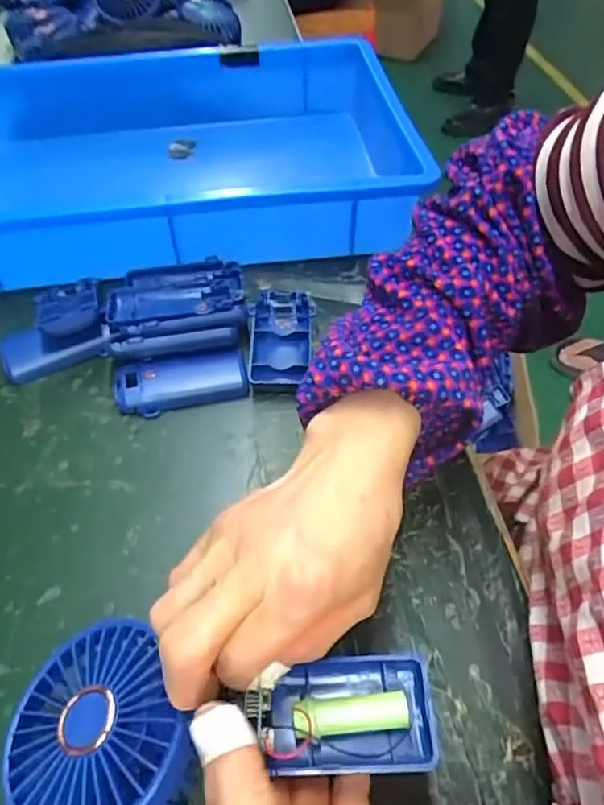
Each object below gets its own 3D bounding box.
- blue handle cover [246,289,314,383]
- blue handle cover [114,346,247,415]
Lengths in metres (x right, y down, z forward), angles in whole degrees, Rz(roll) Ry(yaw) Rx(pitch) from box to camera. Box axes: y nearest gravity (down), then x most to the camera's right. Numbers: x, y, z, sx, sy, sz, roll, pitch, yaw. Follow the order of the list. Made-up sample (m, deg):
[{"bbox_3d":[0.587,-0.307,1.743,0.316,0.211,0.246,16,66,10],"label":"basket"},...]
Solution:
[{"bbox_3d":[-0.015,-0.055,0.467,0.050,0.016,0.095,-3,51,-2],"label":"blue handle cover"},{"bbox_3d":[-0.089,-0.015,0.435,0.093,0.019,0.038,-12,52,-9],"label":"blue handle cover"}]

